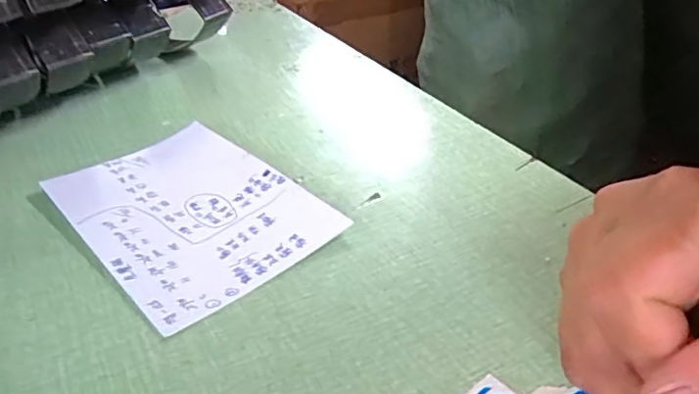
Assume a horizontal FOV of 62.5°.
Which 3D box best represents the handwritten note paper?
[{"bbox_3d":[-0.087,0.004,0.304,0.100,0.005,0.150,-30,44,-31],"label":"handwritten note paper"}]

